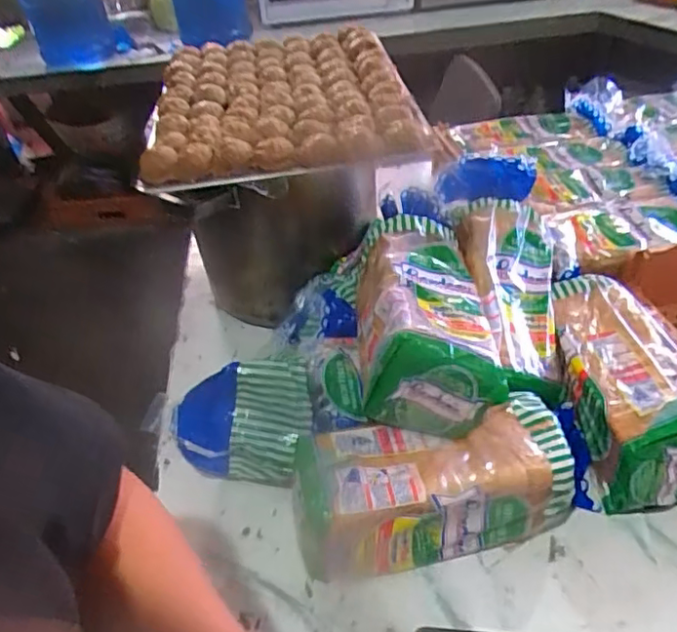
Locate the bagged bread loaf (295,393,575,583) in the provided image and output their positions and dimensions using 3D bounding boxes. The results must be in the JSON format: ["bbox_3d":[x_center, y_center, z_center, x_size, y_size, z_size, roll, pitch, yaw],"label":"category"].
[{"bbox_3d":[0.089,0.170,0.613,0.272,0.111,0.112,-11,41,-4],"label":"bagged bread loaf"}]

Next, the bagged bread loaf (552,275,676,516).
[{"bbox_3d":[0.324,0.074,0.694,0.142,0.114,0.270,-1,41,7],"label":"bagged bread loaf"}]

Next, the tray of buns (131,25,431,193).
[{"bbox_3d":[-0.082,-0.294,0.807,0.325,0.036,0.447,-9,40,-2],"label":"tray of buns"}]

